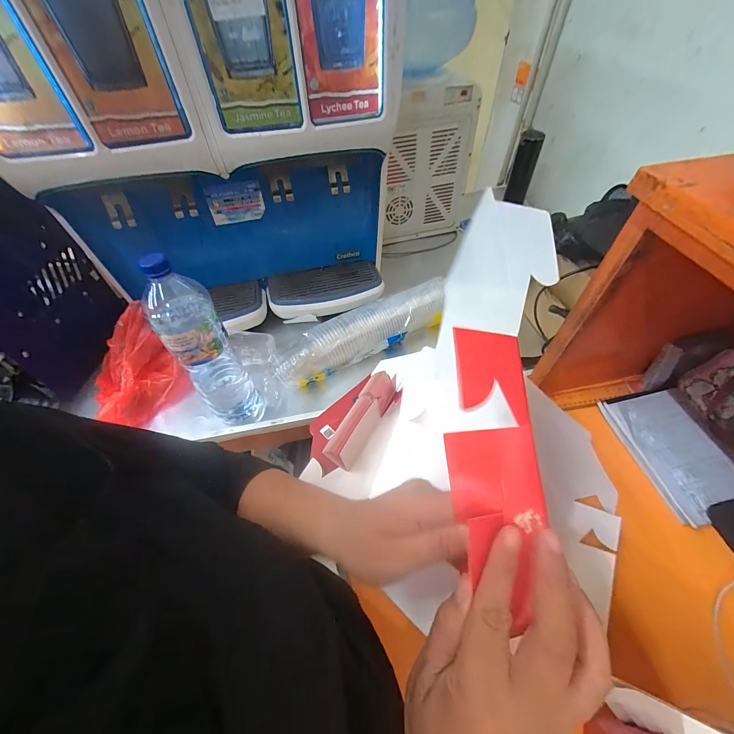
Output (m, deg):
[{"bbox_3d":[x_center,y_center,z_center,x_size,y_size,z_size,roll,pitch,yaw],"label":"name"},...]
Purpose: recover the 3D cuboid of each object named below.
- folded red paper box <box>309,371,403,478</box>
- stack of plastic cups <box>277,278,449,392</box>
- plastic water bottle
[{"bbox_3d":[-0.030,0.091,0.556,0.123,0.092,0.189,27,57,21],"label":"folded red paper box"},{"bbox_3d":[0.002,-0.067,0.690,0.387,0.089,0.099,-20,54,-13],"label":"stack of plastic cups"},{"bbox_3d":[-0.253,-0.021,0.525,0.084,0.300,0.102,-31,57,-21],"label":"plastic water bottle"}]

